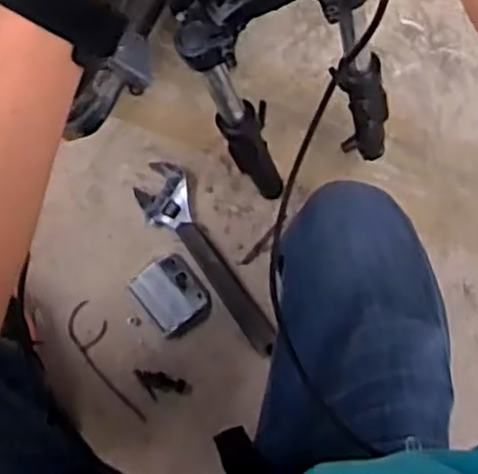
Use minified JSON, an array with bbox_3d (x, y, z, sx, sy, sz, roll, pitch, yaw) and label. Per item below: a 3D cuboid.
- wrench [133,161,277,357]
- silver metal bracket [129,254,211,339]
[{"bbox_3d":[-0.039,0.031,0.969,0.066,0.015,0.277,-33,85,-10],"label":"wrench"},{"bbox_3d":[-0.085,0.074,0.958,0.080,0.022,0.090,-38,86,-10],"label":"silver metal bracket"}]

